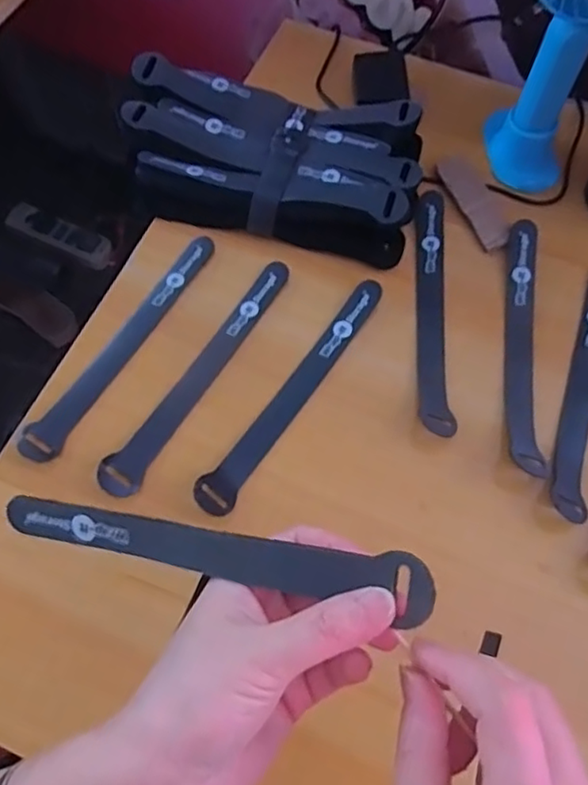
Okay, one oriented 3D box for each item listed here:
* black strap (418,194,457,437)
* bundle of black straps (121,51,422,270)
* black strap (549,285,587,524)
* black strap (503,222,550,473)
[{"bbox_3d":[0.097,-0.064,0.438,0.023,0.016,0.200,3,66,1],"label":"black strap"},{"bbox_3d":[-0.017,-0.174,0.465,0.219,0.046,0.127,15,67,6],"label":"bundle of black straps"},{"bbox_3d":[0.194,-0.009,0.413,0.023,0.012,0.194,18,67,7],"label":"black strap"},{"bbox_3d":[0.155,-0.038,0.422,0.023,0.018,0.192,7,66,2],"label":"black strap"}]

